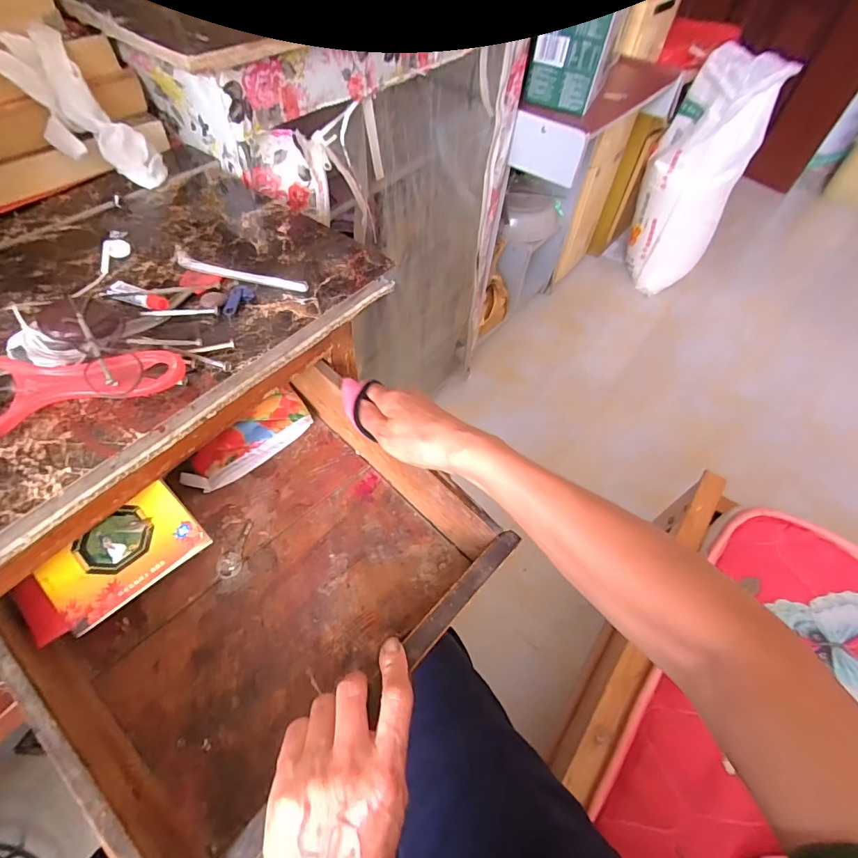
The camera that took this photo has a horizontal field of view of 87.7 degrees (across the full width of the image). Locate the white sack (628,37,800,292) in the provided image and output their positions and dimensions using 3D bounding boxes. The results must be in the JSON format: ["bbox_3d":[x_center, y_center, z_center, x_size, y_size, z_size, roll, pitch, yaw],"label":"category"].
[{"bbox_3d":[0.816,-0.767,1.398,0.186,0.610,0.226,-9,55,-11],"label":"white sack"}]

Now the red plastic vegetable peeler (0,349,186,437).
[{"bbox_3d":[-0.241,-0.022,0.272,0.166,0.026,0.056,-2,54,-6],"label":"red plastic vegetable peeler"}]

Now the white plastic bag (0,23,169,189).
[{"bbox_3d":[-0.322,-0.291,0.420,0.043,0.143,0.066,-18,42,37],"label":"white plastic bag"}]

